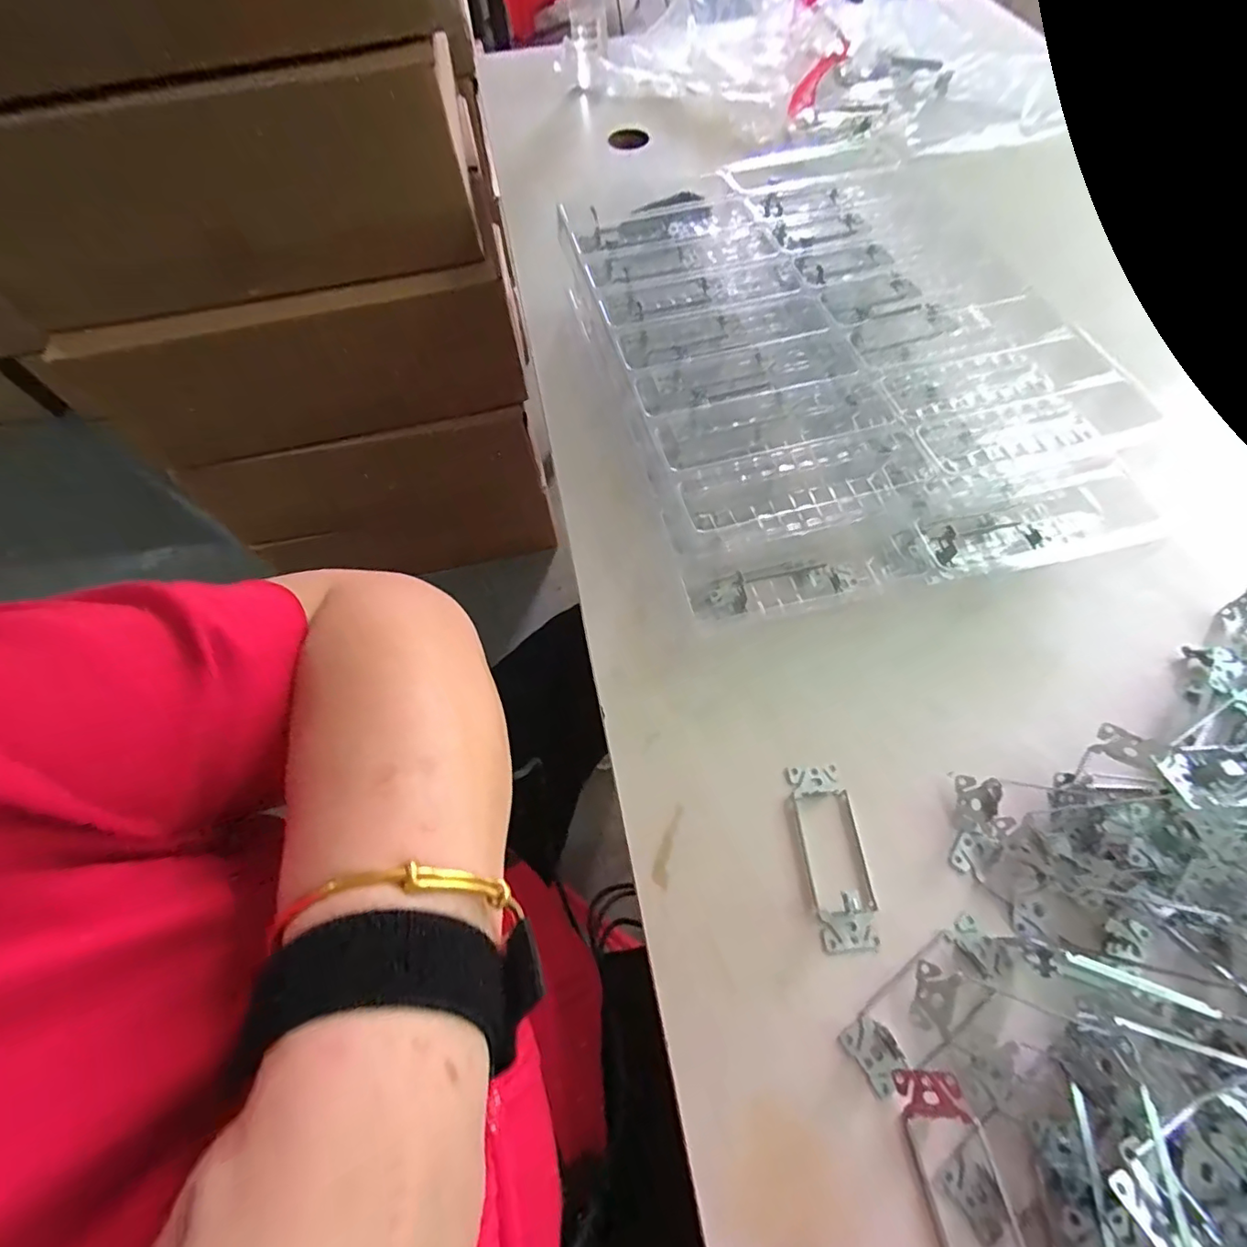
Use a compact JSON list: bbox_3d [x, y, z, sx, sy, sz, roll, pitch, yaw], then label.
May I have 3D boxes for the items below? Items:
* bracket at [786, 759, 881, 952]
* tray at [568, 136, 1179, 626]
[{"bbox_3d":[0.131,0.139,0.329,0.038,0.019,0.105,-5,62,0],"label":"bracket"},{"bbox_3d":[0.163,-0.230,0.475,0.360,0.097,0.484,-13,62,-4],"label":"tray"}]

